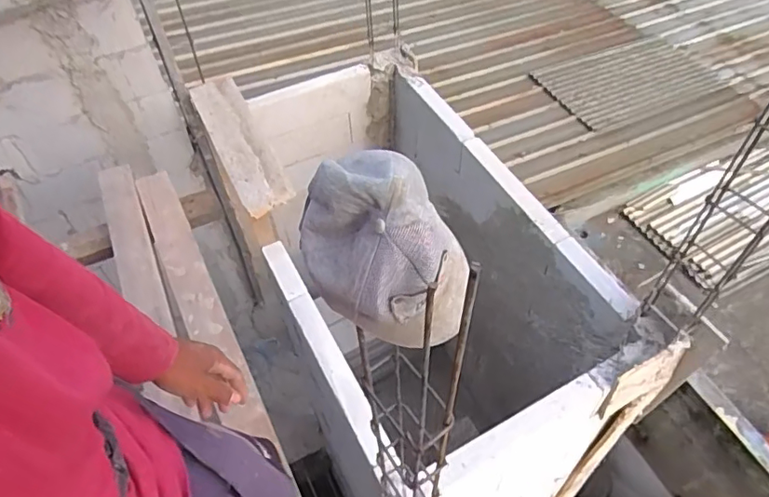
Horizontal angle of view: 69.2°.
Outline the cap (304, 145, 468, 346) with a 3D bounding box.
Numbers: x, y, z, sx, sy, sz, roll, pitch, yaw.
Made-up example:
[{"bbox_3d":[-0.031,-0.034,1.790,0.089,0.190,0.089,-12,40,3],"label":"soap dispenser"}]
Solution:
[{"bbox_3d":[0.001,-0.001,0.635,0.190,0.218,0.150,4,52,7],"label":"cap"}]

